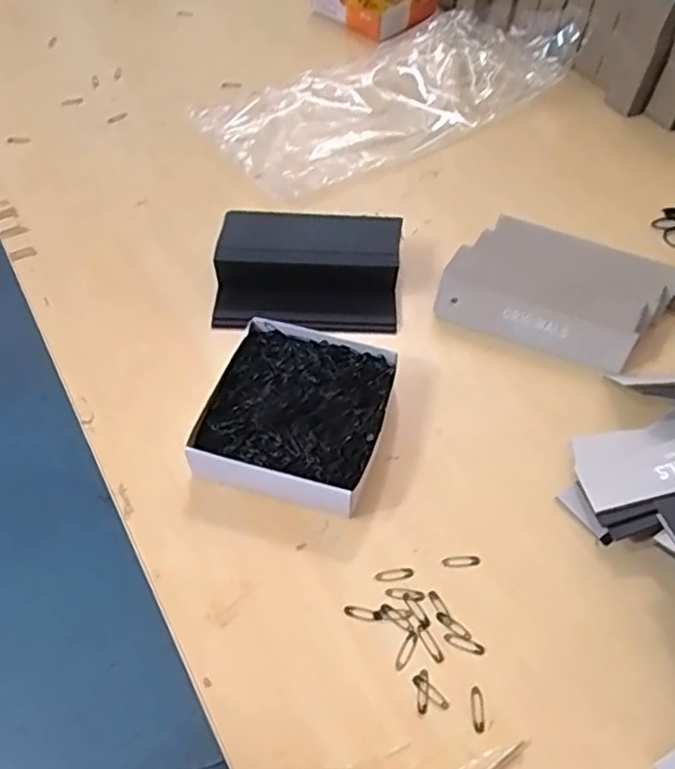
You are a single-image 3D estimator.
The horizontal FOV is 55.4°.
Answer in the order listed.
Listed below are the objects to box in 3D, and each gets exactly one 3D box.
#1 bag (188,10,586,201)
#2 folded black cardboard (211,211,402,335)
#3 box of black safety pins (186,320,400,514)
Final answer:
[{"bbox_3d":[0.060,-0.294,0.621,0.380,0.034,0.170,-29,59,-22],"label":"bag"},{"bbox_3d":[-0.020,-0.080,0.449,0.124,0.013,0.090,3,77,-1],"label":"folded black cardboard"},{"bbox_3d":[-0.023,0.018,0.375,0.096,0.029,0.113,14,53,9],"label":"box of black safety pins"}]

